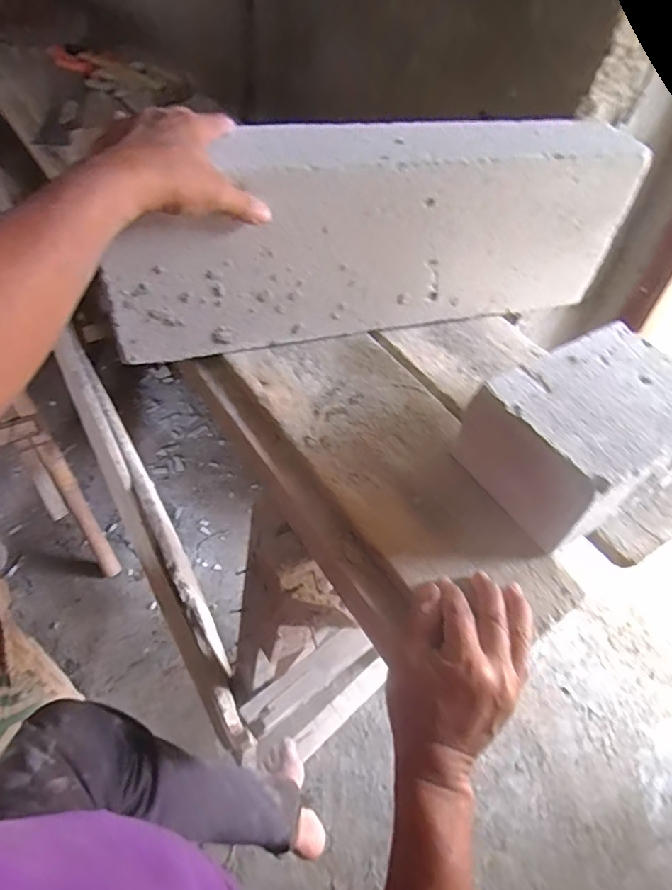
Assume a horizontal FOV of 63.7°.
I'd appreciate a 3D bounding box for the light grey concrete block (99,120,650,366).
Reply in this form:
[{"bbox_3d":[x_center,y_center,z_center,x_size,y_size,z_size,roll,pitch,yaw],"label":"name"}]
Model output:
[{"bbox_3d":[0.046,-0.223,0.577,0.553,0.202,0.087,-14,52,-12],"label":"light grey concrete block"}]

